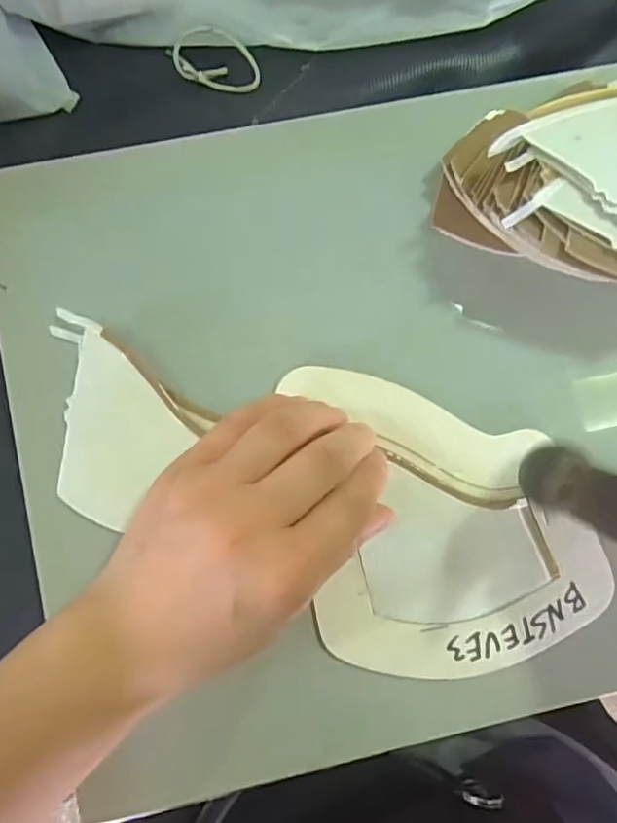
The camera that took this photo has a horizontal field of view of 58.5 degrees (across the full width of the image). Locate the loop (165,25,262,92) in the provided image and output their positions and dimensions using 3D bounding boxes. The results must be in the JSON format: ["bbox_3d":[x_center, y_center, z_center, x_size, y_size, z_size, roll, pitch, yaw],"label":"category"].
[{"bbox_3d":[-0.046,-0.177,0.277,0.045,0.005,0.025,13,112,-14],"label":"loop"}]

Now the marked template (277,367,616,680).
[{"bbox_3d":[0.064,0.046,0.243,0.127,0.006,0.132,-4,85,-3],"label":"marked template"}]

